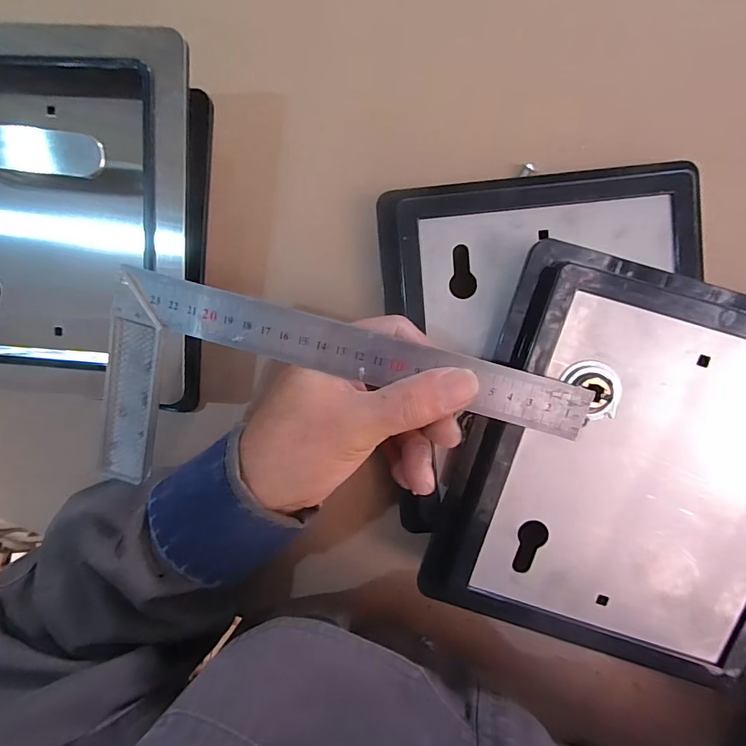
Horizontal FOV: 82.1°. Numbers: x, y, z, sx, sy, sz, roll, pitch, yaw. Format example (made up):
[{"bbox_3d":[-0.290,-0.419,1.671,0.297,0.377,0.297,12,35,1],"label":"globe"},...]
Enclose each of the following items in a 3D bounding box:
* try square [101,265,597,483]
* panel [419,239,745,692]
[{"bbox_3d":[-0.023,0.029,0.232,0.245,0.005,0.116,14,106,0],"label":"try square"},{"bbox_3d":[0.141,0.053,0.228,0.180,0.028,0.207,17,94,7],"label":"panel"}]

